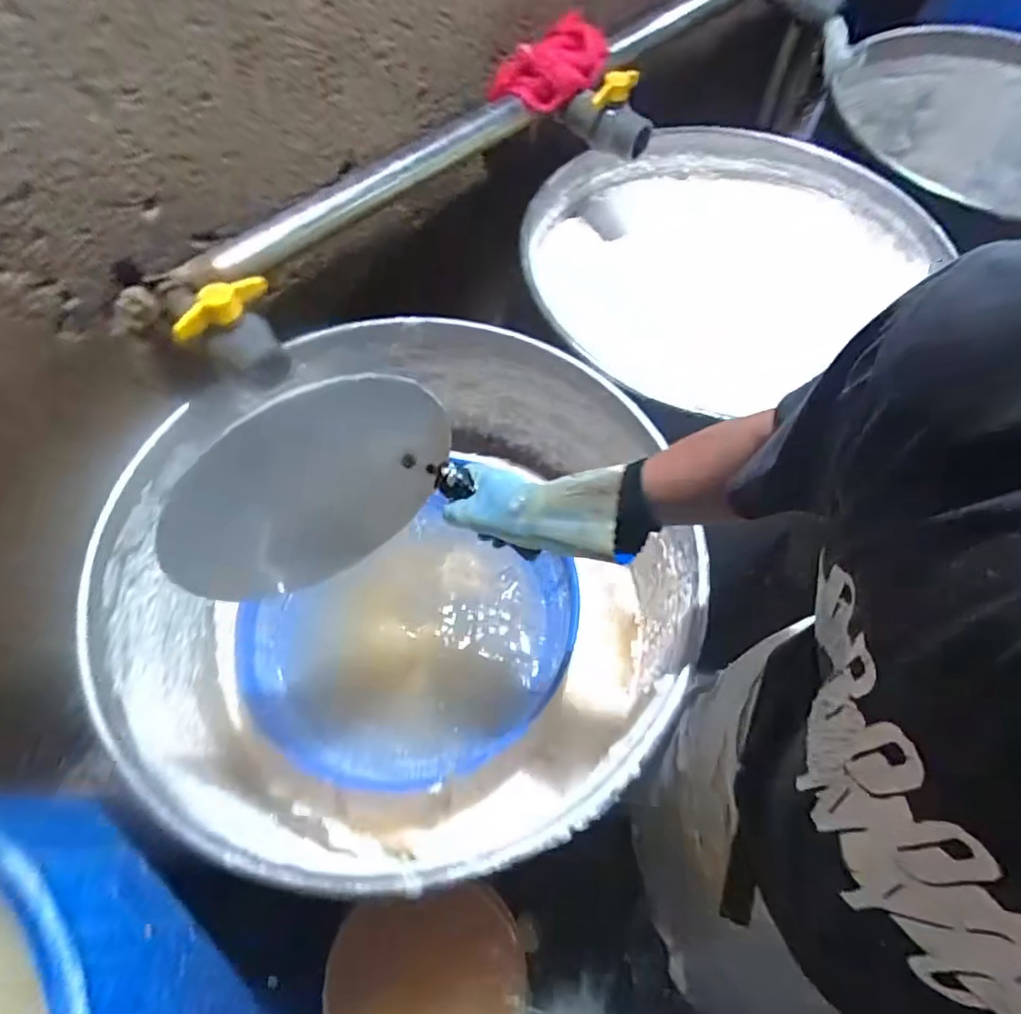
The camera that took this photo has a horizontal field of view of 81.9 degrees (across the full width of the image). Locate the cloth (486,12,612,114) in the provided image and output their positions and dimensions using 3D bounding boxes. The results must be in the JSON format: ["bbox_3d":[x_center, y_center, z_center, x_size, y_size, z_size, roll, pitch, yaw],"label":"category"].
[{"bbox_3d":[0.097,-0.826,1.098,0.143,0.085,0.271,35,66,18],"label":"cloth"}]

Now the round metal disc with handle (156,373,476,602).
[{"bbox_3d":[-0.216,-0.014,0.671,0.326,0.227,0.035,-41,44,0],"label":"round metal disc with handle"}]

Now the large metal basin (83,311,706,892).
[{"bbox_3d":[-0.149,0.126,0.934,0.785,0.359,0.776,0,60,0],"label":"large metal basin"}]

